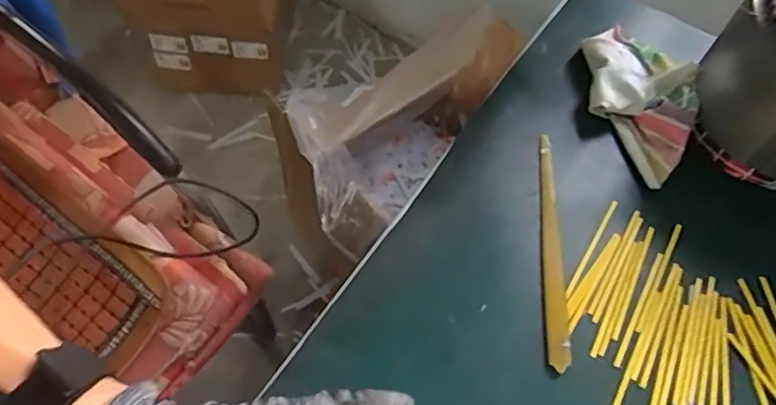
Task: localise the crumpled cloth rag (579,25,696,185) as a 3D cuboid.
[{"bbox_3d":[0.233,-0.103,0.561,0.089,0.040,0.186,5,60,-1],"label":"crumpled cloth rag"}]

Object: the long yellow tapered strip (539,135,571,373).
[{"bbox_3d":[0.137,0.035,0.500,0.021,0.011,0.208,6,60,0],"label":"long yellow tapered strip"}]

